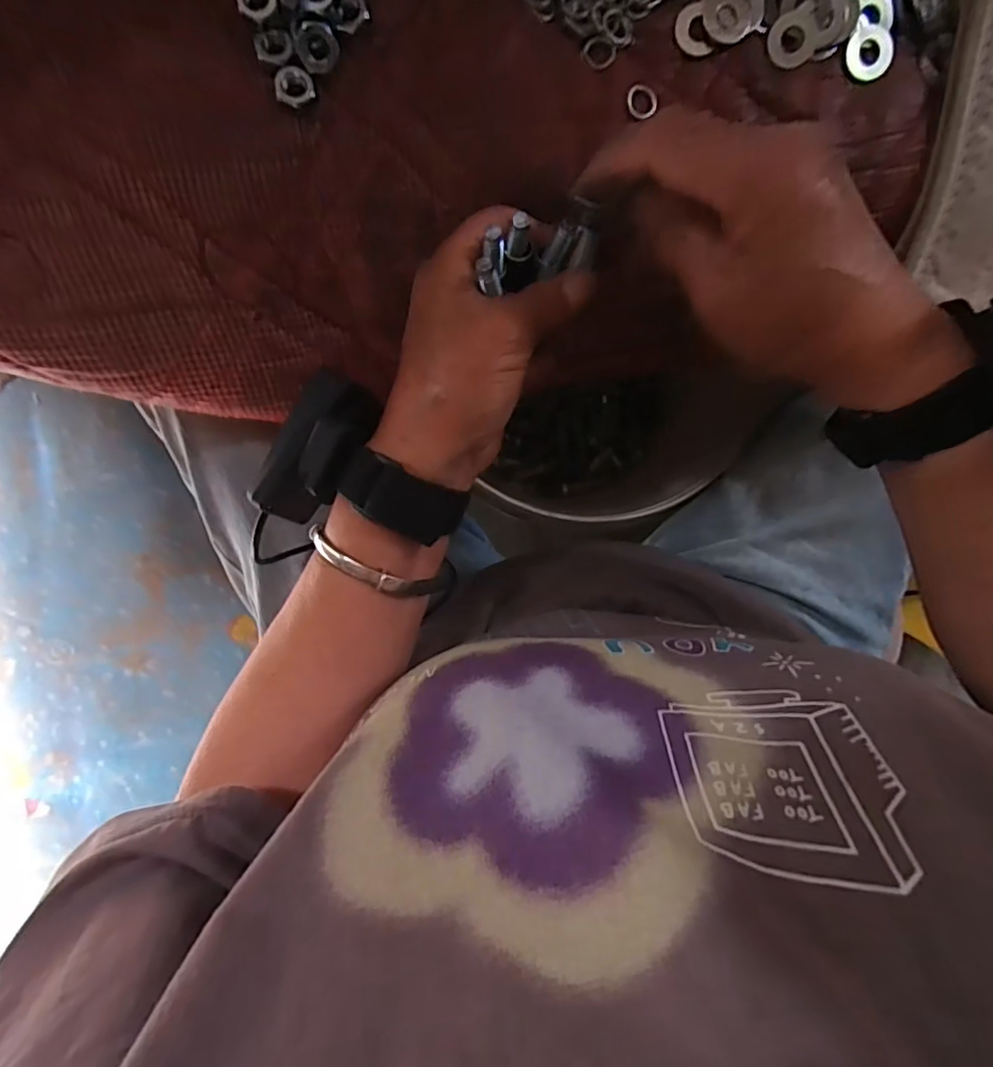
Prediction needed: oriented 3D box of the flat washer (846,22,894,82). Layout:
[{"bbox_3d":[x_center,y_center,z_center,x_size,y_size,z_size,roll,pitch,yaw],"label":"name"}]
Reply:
[{"bbox_3d":[0.171,-0.220,0.259,0.022,0.004,0.022,0,96,-4],"label":"flat washer"}]

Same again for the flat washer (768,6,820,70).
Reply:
[{"bbox_3d":[0.134,-0.223,0.256,0.021,0.004,0.022,-4,105,8],"label":"flat washer"}]

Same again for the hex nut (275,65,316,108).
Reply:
[{"bbox_3d":[-0.086,-0.190,0.240,0.016,0.004,0.013,-18,97,-2],"label":"hex nut"}]

